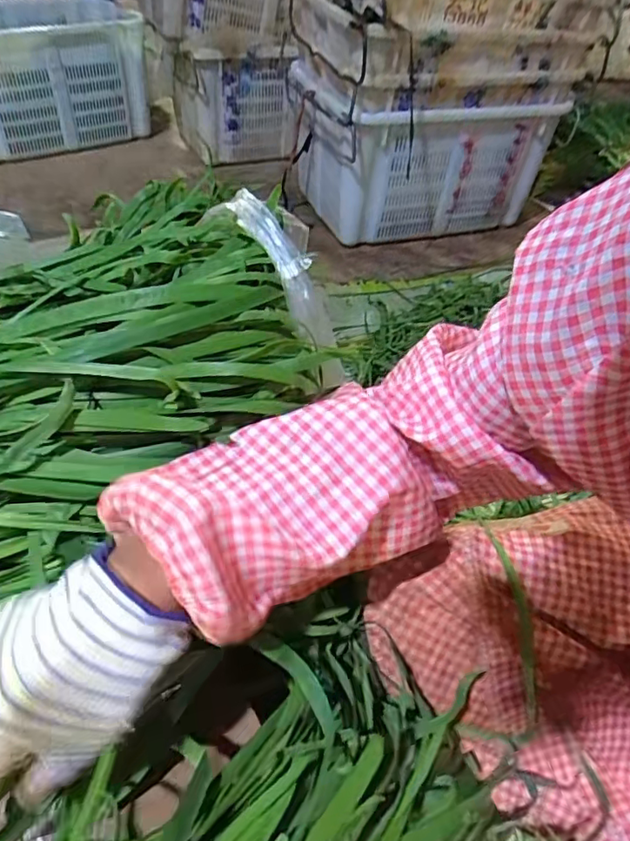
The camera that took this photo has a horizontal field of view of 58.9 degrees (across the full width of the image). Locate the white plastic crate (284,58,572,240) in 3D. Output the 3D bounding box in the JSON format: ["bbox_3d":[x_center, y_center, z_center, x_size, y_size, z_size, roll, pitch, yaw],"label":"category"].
[{"bbox_3d":[0.321,-0.821,1.722,0.688,0.353,0.390,-16,49,-21],"label":"white plastic crate"}]

